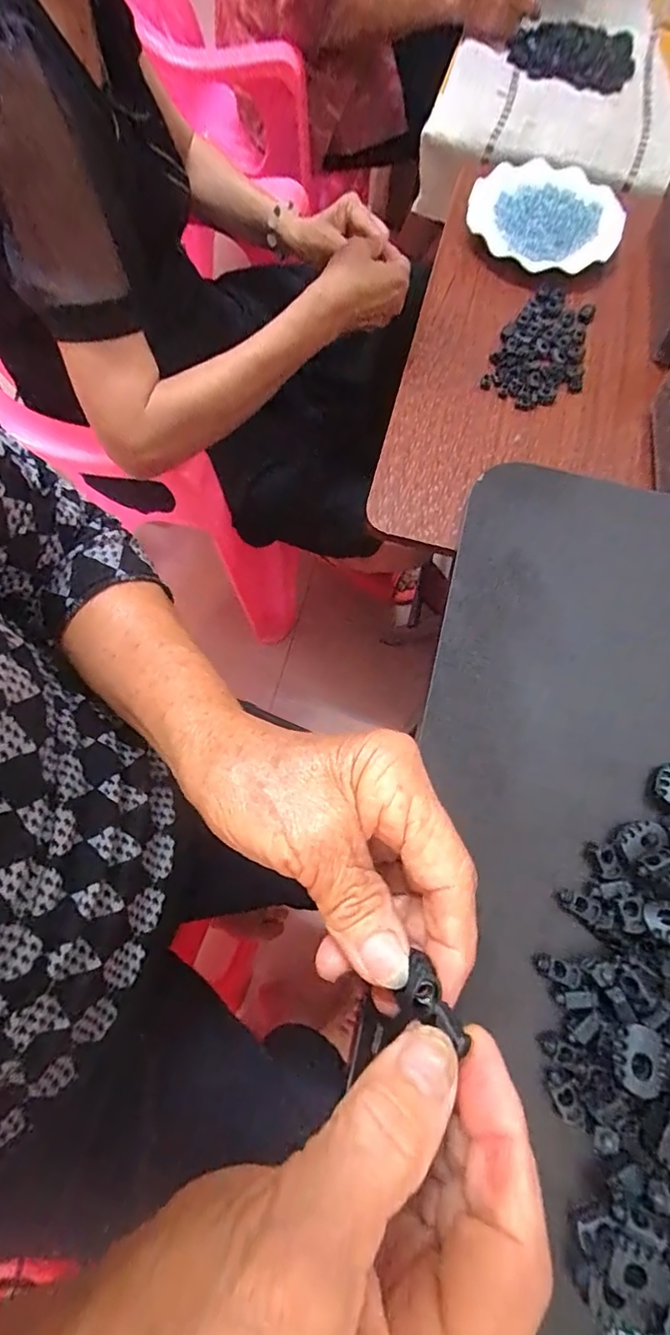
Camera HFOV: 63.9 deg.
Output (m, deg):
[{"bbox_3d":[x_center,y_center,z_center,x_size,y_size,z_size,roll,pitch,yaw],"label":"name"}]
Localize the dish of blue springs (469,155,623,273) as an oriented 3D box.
[{"bbox_3d":[0.255,-0.562,0.664,0.152,0.043,0.177,-17,72,-7],"label":"dish of blue springs"}]

